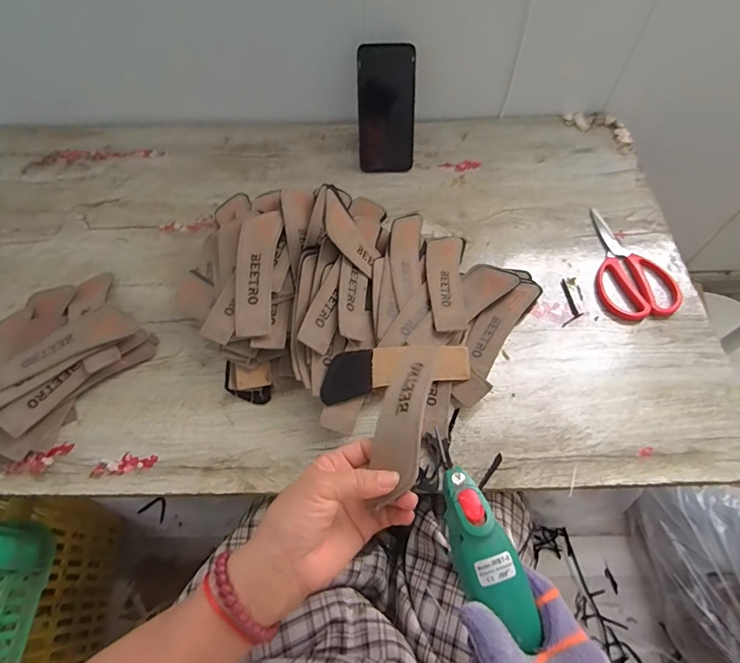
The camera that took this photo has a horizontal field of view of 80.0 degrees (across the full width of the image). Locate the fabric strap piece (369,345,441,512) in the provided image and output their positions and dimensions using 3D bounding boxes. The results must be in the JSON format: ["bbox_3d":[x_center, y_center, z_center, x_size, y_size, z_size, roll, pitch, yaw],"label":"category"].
[{"bbox_3d":[0.030,0.062,0.368,0.039,0.030,0.135,10,50,9],"label":"fabric strap piece"}]

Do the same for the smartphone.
[{"bbox_3d":[0.025,-0.325,0.653,0.083,0.168,0.011,1,32,4],"label":"smartphone"}]

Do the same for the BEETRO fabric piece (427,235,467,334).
[{"bbox_3d":[0.095,-0.063,0.556,0.048,0.034,0.160,4,60,6],"label":"BEETRO fabric piece"}]

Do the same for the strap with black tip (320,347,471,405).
[{"bbox_3d":[0.029,0.042,0.493,0.169,0.006,0.051,-9,76,-10],"label":"strap with black tip"}]

